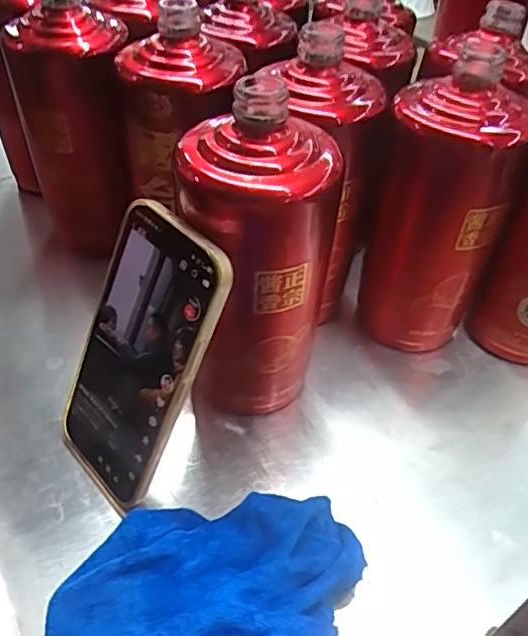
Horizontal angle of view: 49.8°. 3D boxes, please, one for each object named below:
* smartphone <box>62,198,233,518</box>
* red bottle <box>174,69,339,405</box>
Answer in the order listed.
[{"bbox_3d":[-0.071,0.024,0.309,0.080,0.166,0.008,37,27,28],"label":"smartphone"},{"bbox_3d":[-0.002,-0.020,0.321,0.070,0.201,0.070,1,42,-1],"label":"red bottle"}]

